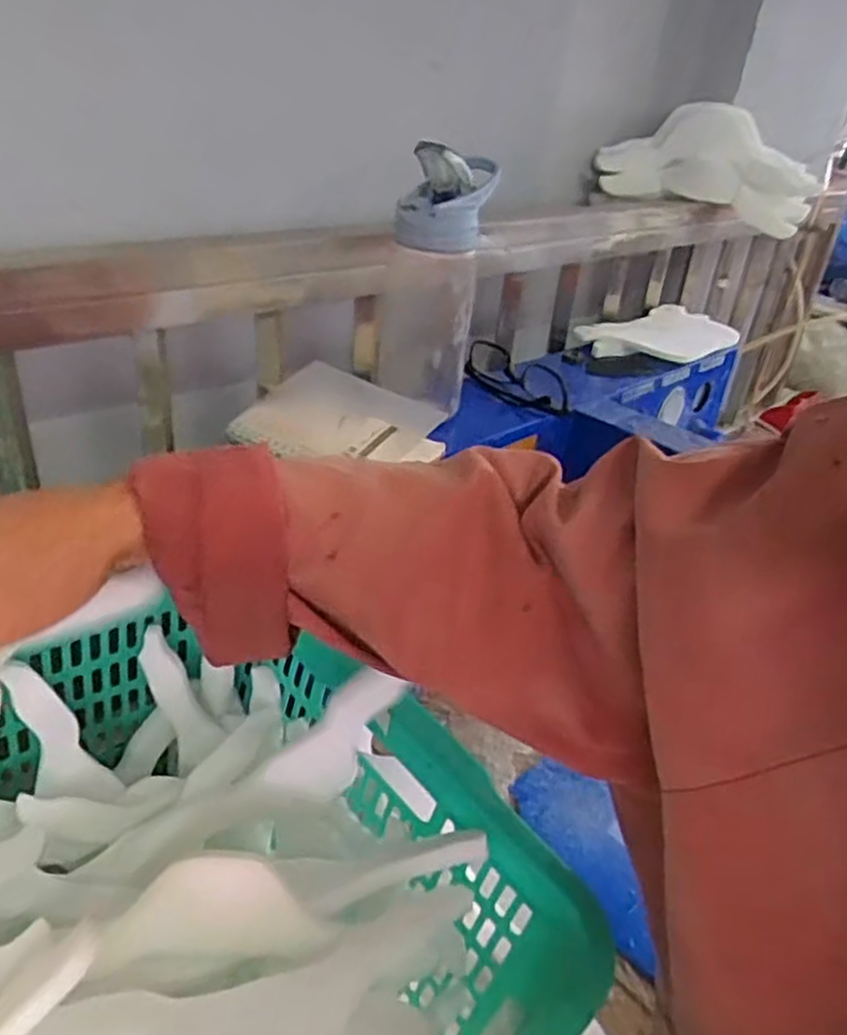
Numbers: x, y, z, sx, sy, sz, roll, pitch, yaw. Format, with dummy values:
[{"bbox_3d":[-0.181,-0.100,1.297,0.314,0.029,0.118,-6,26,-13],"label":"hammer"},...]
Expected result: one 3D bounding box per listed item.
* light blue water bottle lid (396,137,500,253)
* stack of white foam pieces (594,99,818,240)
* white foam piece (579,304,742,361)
[{"bbox_3d":[0.020,-0.250,0.585,0.067,0.067,0.083,11,32,7],"label":"light blue water bottle lid"},{"bbox_3d":[0.379,-0.470,1.001,0.279,0.123,0.099,17,33,16],"label":"stack of white foam pieces"},{"bbox_3d":[0.300,-0.222,0.906,0.114,0.020,0.239,31,39,33],"label":"white foam piece"}]

